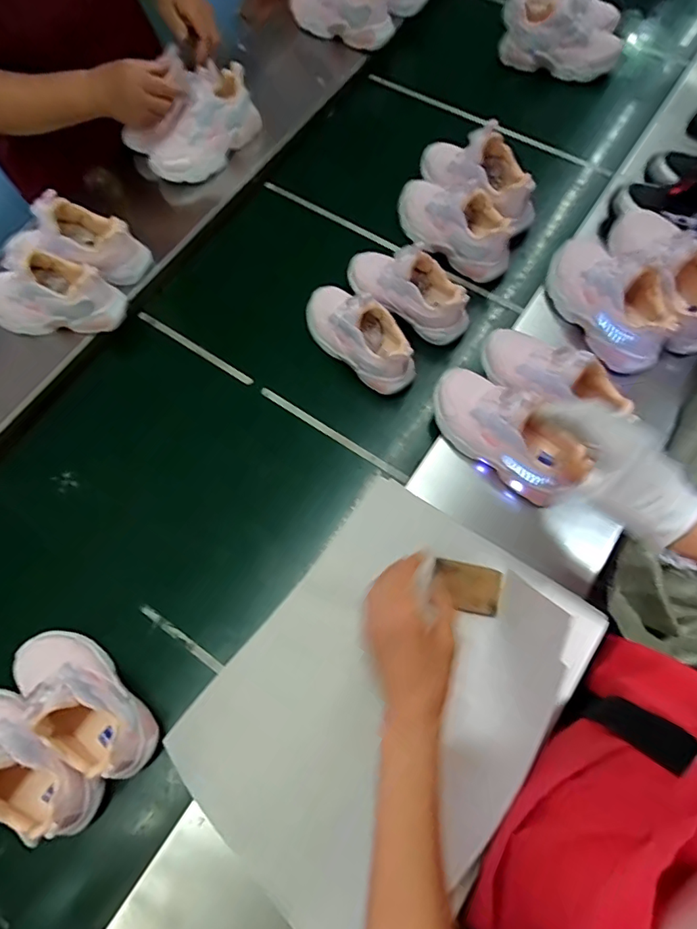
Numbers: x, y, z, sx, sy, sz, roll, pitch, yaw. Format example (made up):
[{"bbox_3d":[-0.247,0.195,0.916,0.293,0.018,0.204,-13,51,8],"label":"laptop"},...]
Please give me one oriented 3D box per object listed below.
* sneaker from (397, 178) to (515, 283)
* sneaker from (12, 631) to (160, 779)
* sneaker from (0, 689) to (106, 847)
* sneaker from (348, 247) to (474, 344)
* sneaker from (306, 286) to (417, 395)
[{"bbox_3d":[0.160,-0.369,0.757,0.199,0.096,0.076,41,76,16],"label":"sneaker"},{"bbox_3d":[-0.293,0.251,0.539,0.192,0.095,0.075,38,75,15],"label":"sneaker"},{"bbox_3d":[-0.347,0.300,0.513,0.193,0.089,0.079,29,73,12],"label":"sneaker"},{"bbox_3d":[0.084,-0.258,0.710,0.190,0.094,0.073,36,74,14],"label":"sneaker"},{"bbox_3d":[0.013,-0.189,0.696,0.192,0.101,0.084,41,76,16],"label":"sneaker"}]

